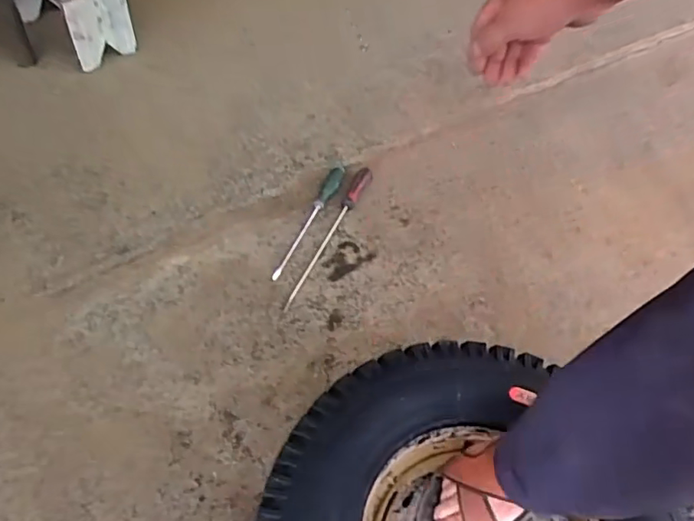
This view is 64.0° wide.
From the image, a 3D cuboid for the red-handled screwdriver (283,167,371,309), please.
[{"bbox_3d":[-0.028,-0.056,1.114,0.031,0.022,0.402,19,52,12],"label":"red-handled screwdriver"}]

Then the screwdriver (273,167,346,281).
[{"bbox_3d":[-0.069,-0.086,1.131,0.033,0.031,0.327,18,52,12],"label":"screwdriver"}]

